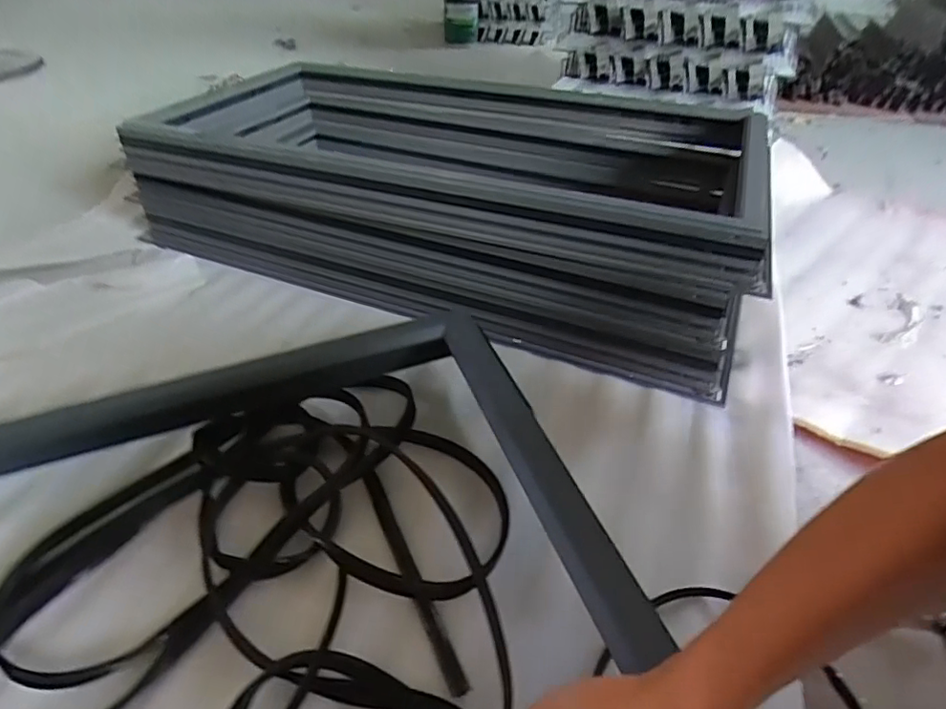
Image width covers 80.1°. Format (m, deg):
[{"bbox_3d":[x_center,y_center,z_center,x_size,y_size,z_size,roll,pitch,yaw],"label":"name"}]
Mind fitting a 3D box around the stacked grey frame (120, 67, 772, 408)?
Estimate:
[{"bbox_3d":[-0.047,-0.356,1.104,1.120,0.215,0.552,16,43,18],"label":"stacked grey frame"}]

